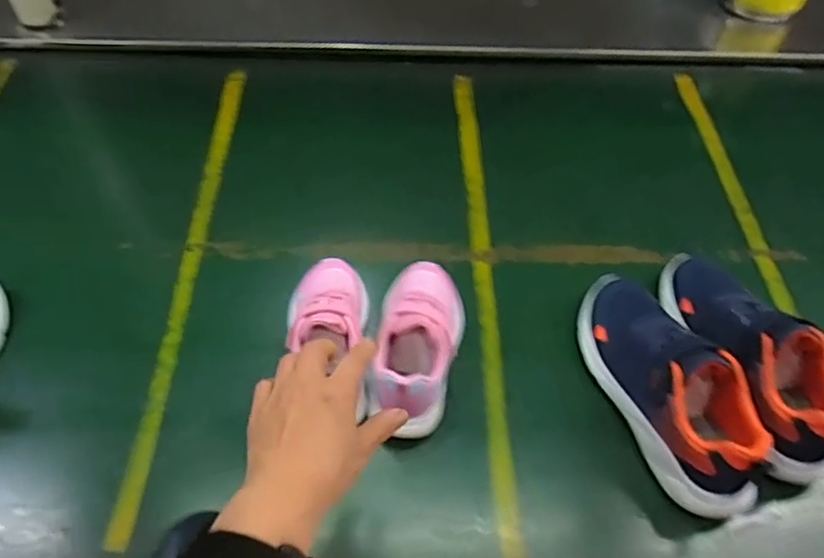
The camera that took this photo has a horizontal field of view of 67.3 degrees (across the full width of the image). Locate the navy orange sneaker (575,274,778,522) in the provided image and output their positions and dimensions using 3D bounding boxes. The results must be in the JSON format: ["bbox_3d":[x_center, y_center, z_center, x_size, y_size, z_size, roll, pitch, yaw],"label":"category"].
[{"bbox_3d":[0.253,0.093,0.612,0.093,0.095,0.259,-10,55,-11],"label":"navy orange sneaker"}]

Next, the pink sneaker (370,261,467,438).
[{"bbox_3d":[0.009,0.057,0.650,0.089,0.090,0.200,10,45,4],"label":"pink sneaker"}]

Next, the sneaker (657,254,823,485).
[{"bbox_3d":[0.342,0.067,0.627,0.104,0.100,0.261,-20,57,-17],"label":"sneaker"}]

